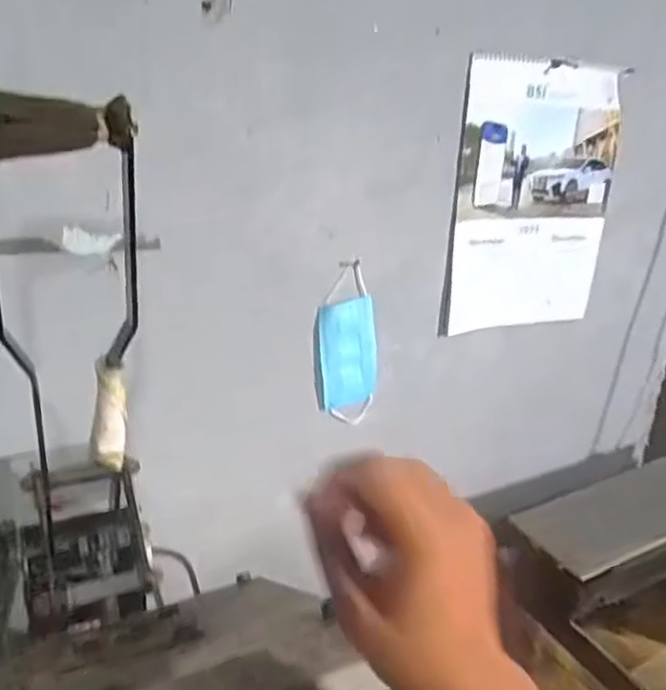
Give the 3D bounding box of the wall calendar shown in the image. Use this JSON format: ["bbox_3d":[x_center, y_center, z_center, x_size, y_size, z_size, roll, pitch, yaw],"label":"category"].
[{"bbox_3d":[0.326,-0.226,1.033,0.299,0.399,0.043,-8,24,-27],"label":"wall calendar"}]

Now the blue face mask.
[{"bbox_3d":[0.022,0.008,0.969,0.087,0.245,0.028,-11,20,-19],"label":"blue face mask"}]

